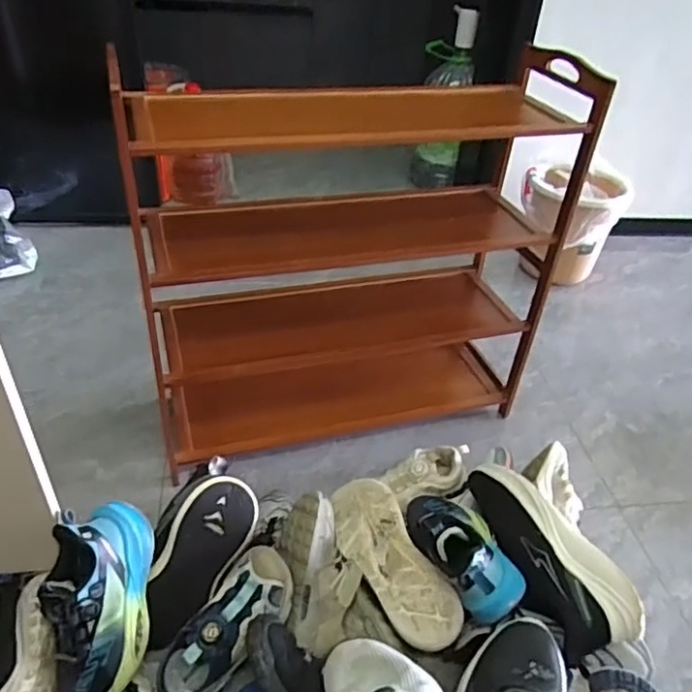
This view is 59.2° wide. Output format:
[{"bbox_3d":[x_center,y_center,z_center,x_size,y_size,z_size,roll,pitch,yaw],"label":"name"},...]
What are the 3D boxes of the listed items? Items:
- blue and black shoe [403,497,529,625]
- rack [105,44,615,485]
[{"bbox_3d":[0.163,0.272,0.860,0.105,0.096,0.236,-9,23,-18],"label":"blue and black shoe"},{"bbox_3d":[-0.003,-0.127,1.085,0.672,0.694,0.292,-8,40,-16],"label":"rack"}]

